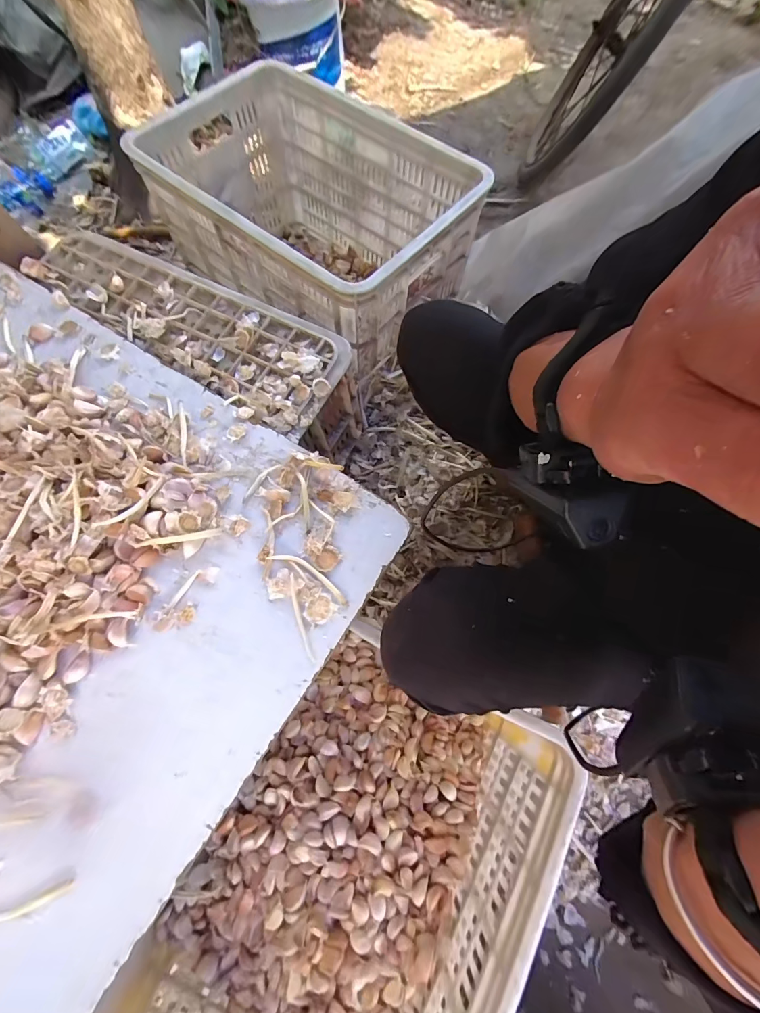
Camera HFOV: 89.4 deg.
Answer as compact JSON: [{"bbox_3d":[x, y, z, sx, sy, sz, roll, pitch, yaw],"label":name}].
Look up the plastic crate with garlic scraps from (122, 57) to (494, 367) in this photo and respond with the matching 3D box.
[{"bbox_3d":[-0.122,-0.498,0.720,0.503,0.282,0.328,37,76,12],"label":"plastic crate with garlic scraps"}]

